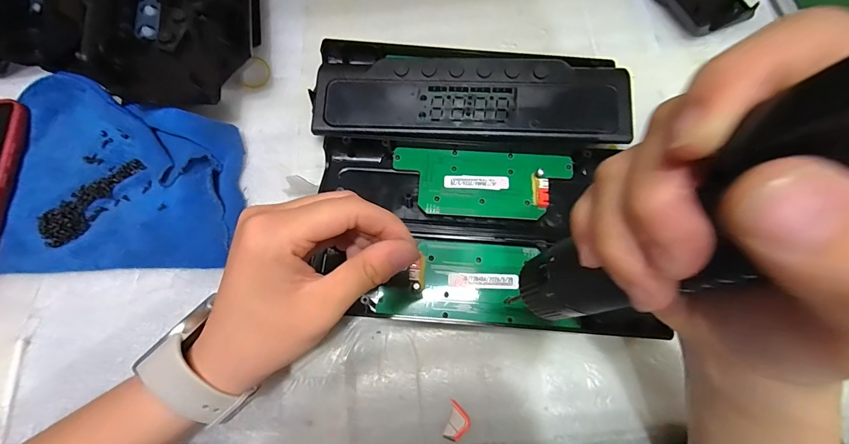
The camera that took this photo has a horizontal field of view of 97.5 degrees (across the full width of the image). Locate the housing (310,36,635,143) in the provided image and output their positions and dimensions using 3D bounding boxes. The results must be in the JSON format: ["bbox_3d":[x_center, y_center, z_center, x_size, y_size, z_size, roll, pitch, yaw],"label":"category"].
[{"bbox_3d":[0.034,-0.104,0.303,0.242,0.038,0.088,4,71,1],"label":"housing"}]

